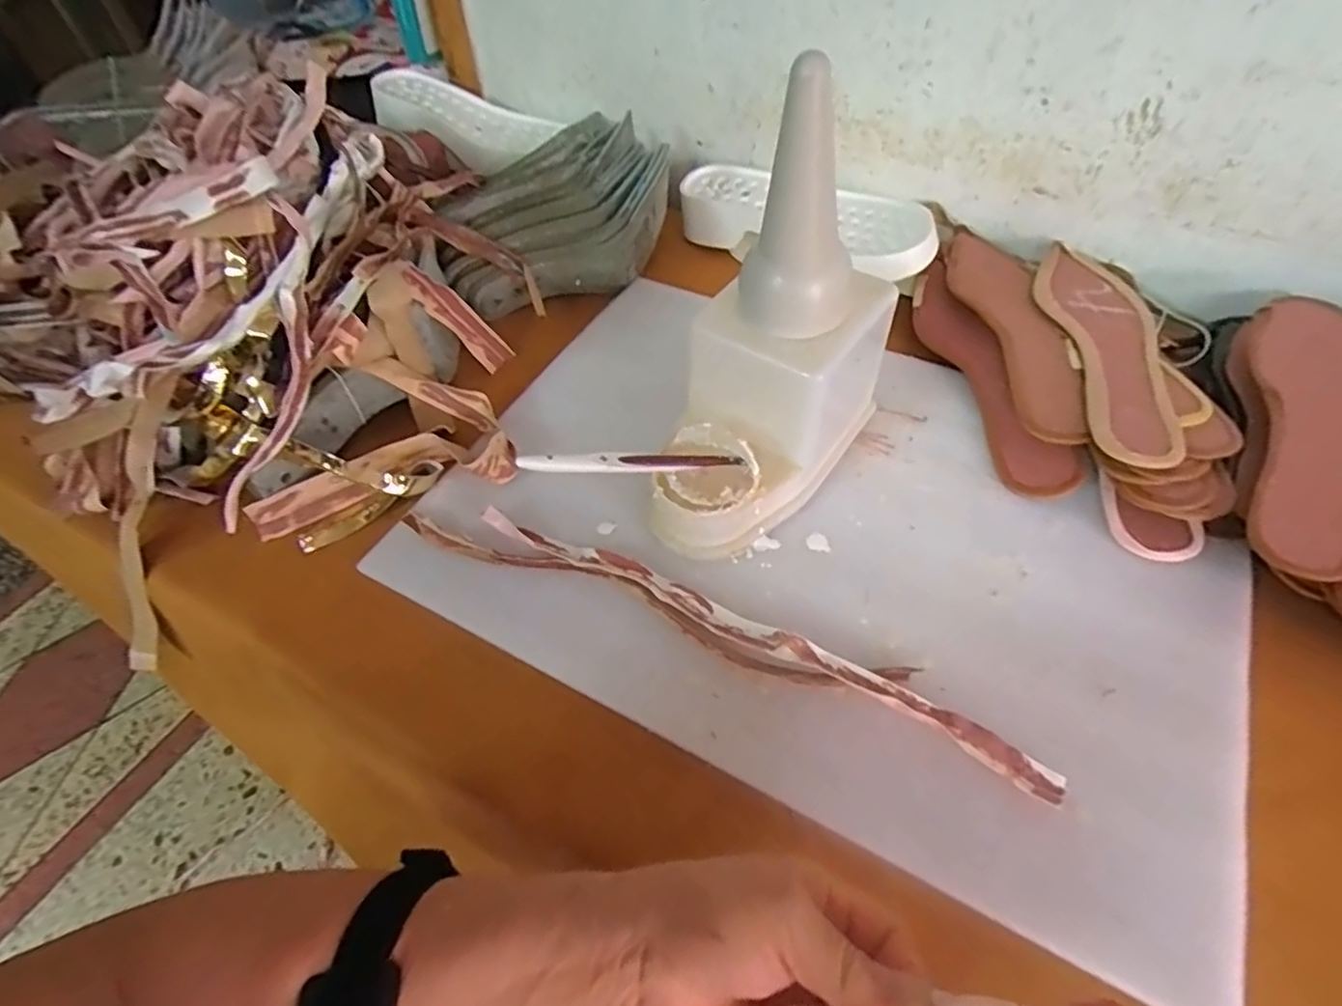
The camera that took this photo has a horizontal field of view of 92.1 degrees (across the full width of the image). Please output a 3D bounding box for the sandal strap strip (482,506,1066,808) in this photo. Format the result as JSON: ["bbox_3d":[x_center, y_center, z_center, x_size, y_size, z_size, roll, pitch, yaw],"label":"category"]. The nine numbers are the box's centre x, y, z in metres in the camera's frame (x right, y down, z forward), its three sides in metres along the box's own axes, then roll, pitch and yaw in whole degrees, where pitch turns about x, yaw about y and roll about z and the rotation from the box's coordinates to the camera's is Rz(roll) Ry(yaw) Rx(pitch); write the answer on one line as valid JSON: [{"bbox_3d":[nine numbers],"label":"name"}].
[{"bbox_3d":[0.040,0.075,0.388,0.364,0.010,0.023,22,56,19],"label":"sandal strap strip"}]

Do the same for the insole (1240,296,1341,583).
[{"bbox_3d":[0.421,-0.053,0.429,0.068,0.009,0.239,20,62,19],"label":"insole"}]

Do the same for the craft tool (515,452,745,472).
[{"bbox_3d":[-0.021,-0.025,0.410,0.147,0.014,0.009,-2,48,-28],"label":"craft tool"}]

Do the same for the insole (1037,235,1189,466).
[{"bbox_3d":[0.328,-0.118,0.480,0.074,0.011,0.239,4,51,7],"label":"insole"}]

